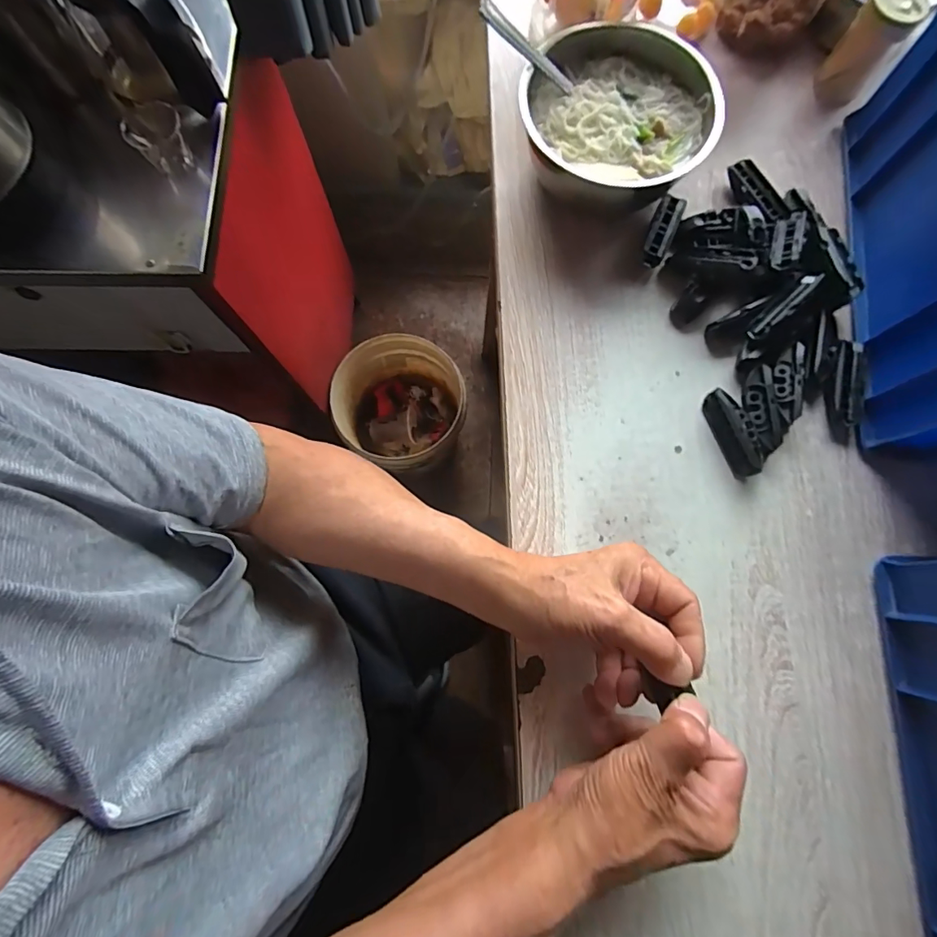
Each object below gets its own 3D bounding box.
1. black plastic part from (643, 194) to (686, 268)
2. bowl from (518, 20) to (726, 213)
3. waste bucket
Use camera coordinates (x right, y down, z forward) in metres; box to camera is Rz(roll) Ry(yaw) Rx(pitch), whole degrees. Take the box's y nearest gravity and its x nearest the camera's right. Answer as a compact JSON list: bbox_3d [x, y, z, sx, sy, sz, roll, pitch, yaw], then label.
[{"bbox_3d":[0.169,-0.206,0.420,0.021,0.018,0.069,24,79,5],"label":"black plastic part"},{"bbox_3d":[0.124,-0.286,0.412,0.150,0.071,0.155,0,78,0],"label":"bowl"},{"bbox_3d":[-0.138,-0.123,1.064,0.265,0.260,0.238,4,78,1],"label":"waste bucket"}]

